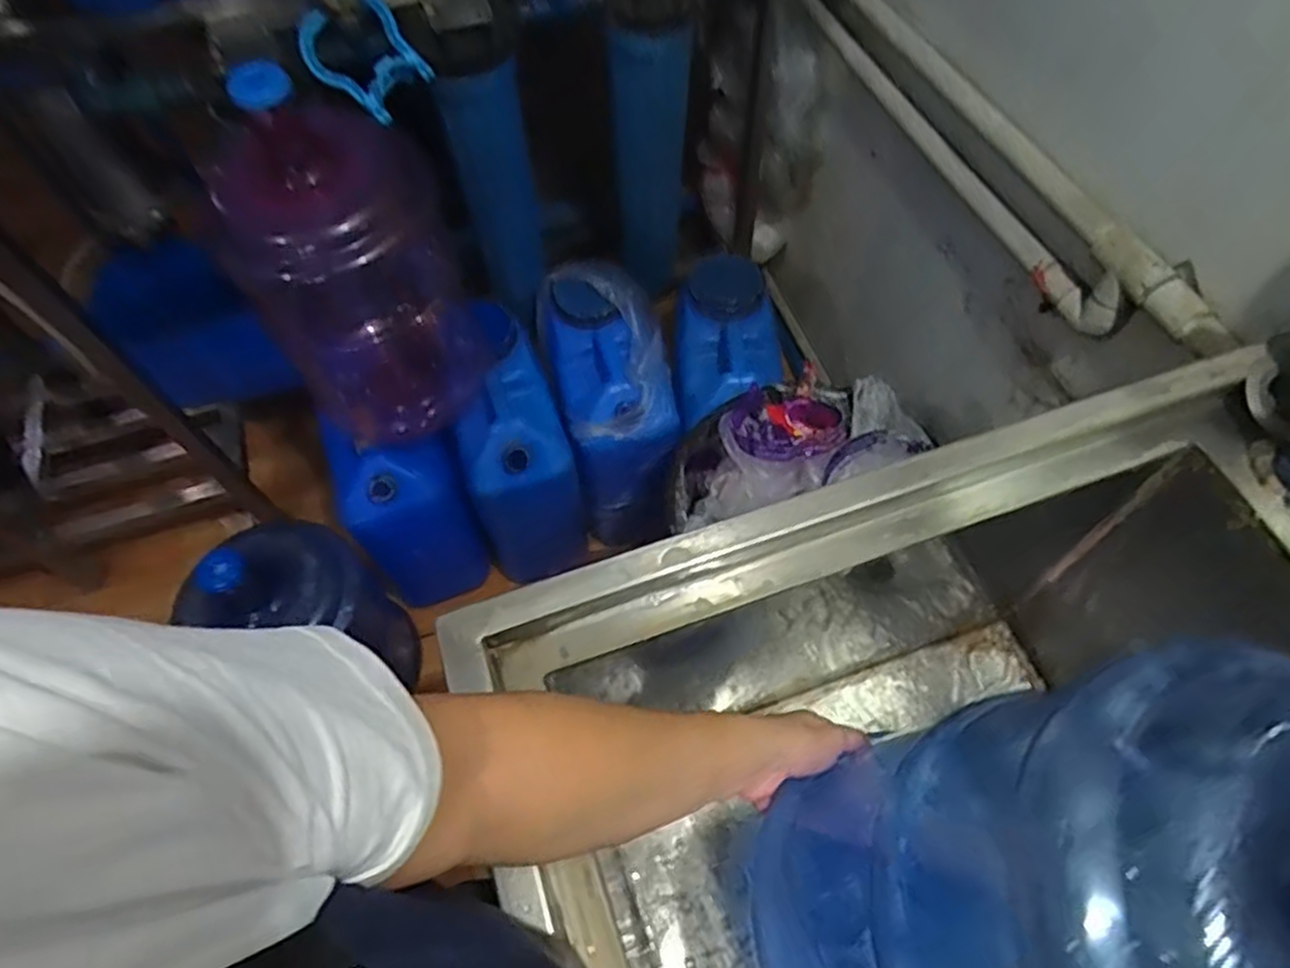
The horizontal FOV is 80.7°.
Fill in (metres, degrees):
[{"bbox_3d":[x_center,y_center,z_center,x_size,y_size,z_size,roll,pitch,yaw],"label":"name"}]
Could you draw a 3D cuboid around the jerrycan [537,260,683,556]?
[{"bbox_3d":[-0.060,-0.167,1.258,0.189,0.275,0.311,-15,61,-6],"label":"jerrycan"}]

